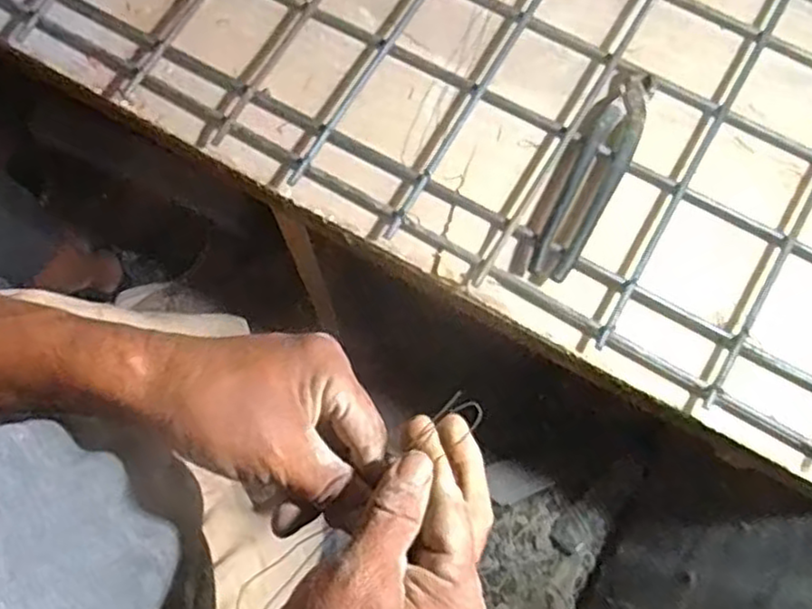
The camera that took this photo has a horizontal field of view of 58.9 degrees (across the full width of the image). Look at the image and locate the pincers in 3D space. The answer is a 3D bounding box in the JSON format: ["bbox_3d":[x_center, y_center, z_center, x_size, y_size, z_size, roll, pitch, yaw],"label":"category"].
[{"bbox_3d":[0.183,-0.129,0.707,0.052,0.021,0.224,27,78,5],"label":"pincers"}]

